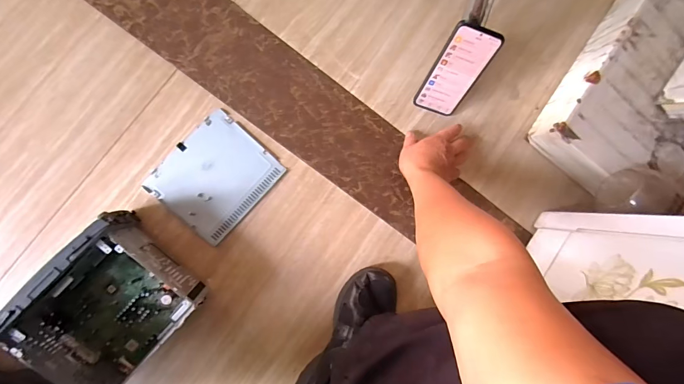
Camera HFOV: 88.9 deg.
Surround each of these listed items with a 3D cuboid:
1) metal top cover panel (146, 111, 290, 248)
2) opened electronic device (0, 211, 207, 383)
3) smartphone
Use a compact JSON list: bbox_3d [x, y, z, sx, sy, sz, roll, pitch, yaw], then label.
[{"bbox_3d":[-0.210,-0.026,0.589,0.156,0.005,0.177,43,82,-3],"label":"metal top cover panel"},{"bbox_3d":[-0.327,0.162,0.499,0.169,0.129,0.194,43,82,-3],"label":"opened electronic device"},{"bbox_3d":[0.190,-0.198,0.584,0.081,0.163,0.012,19,52,-6],"label":"smartphone"}]

